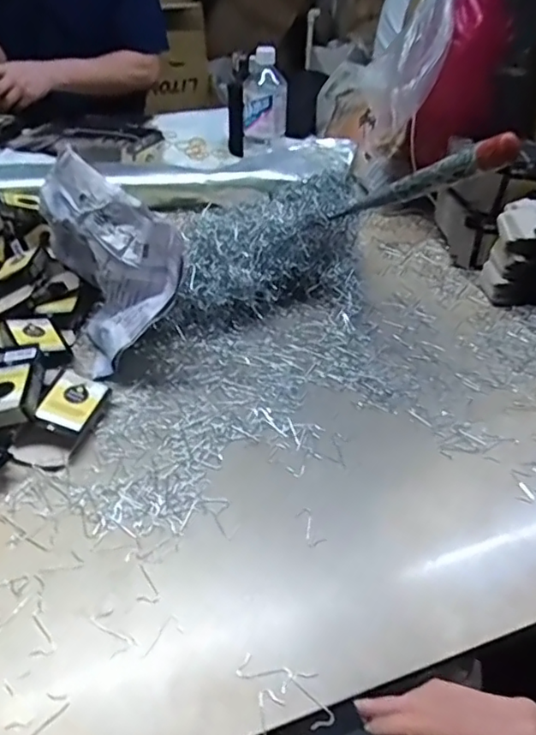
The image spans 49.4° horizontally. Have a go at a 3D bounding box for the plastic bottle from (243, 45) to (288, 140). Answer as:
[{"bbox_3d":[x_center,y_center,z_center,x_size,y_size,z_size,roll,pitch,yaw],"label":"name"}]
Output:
[{"bbox_3d":[-0.005,-0.452,0.994,0.074,0.155,0.065,0,41,-2],"label":"plastic bottle"}]

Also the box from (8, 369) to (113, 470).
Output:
[{"bbox_3d":[-0.194,0.048,0.549,0.049,0.031,0.102,14,42,14],"label":"box"}]

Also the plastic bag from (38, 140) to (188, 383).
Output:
[{"bbox_3d":[-0.167,-0.129,0.631,0.115,0.135,0.221,-17,44,-20],"label":"plastic bag"}]

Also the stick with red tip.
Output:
[{"bbox_3d":[0.147,-0.186,0.602,0.030,0.025,0.248,-22,10,-25],"label":"stick with red tip"}]

